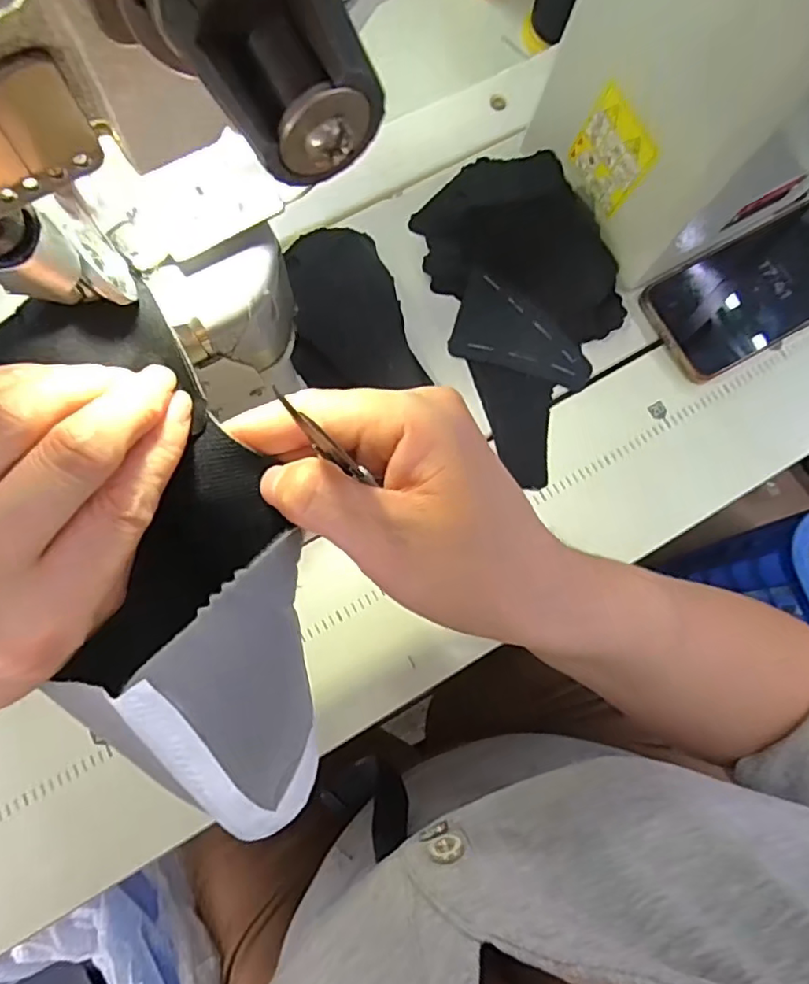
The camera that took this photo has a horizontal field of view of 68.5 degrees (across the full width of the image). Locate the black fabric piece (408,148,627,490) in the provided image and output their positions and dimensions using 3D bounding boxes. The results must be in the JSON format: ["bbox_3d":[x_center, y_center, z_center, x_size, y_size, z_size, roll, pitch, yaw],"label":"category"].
[{"bbox_3d":[0.084,-0.121,0.390,0.114,0.023,0.198,-25,92,3],"label":"black fabric piece"}]

